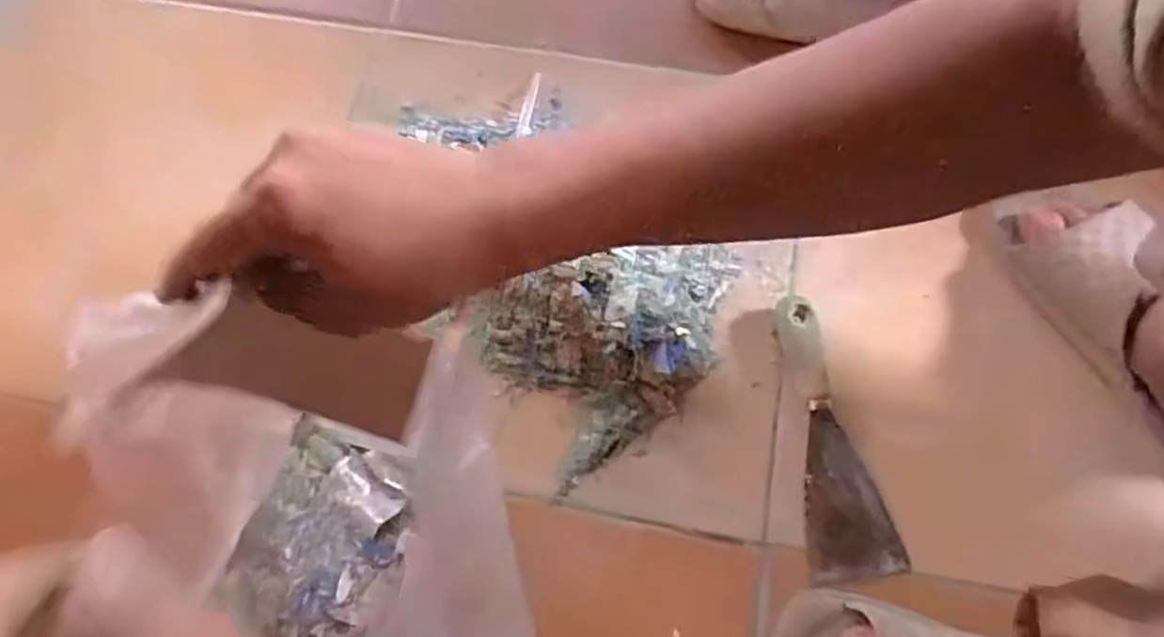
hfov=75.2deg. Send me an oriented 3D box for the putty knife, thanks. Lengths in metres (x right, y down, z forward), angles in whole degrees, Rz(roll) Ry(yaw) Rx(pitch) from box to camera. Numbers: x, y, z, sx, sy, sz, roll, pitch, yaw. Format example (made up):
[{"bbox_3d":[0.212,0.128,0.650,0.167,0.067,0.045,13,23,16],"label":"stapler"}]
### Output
[{"bbox_3d":[0.176,0.080,0.545,0.063,0.021,0.203,-8,68,-2],"label":"putty knife"}]

